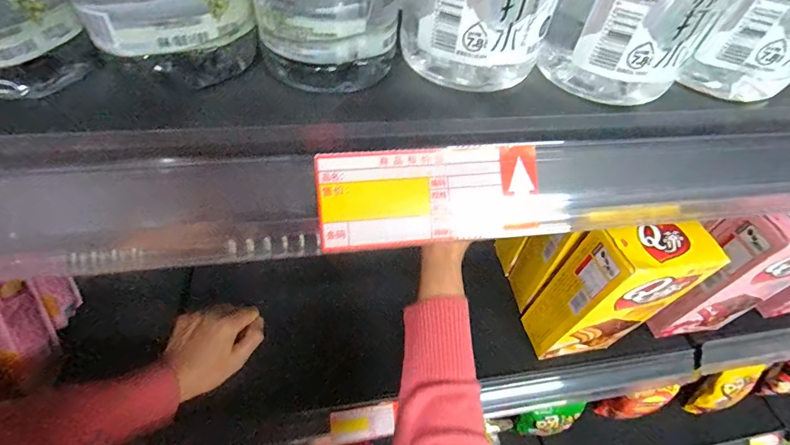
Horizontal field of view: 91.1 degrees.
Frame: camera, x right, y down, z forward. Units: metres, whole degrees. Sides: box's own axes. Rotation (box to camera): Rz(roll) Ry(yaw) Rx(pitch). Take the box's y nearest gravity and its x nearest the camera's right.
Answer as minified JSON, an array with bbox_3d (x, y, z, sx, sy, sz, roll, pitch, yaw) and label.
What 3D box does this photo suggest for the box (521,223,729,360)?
[{"bbox_3d":[0.245,0.085,0.445,0.113,0.214,0.064,-2,50,-7],"label":"box"}]

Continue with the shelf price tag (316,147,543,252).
[{"bbox_3d":[0.016,-0.010,0.160,0.091,0.004,0.037,-5,93,-9],"label":"shelf price tag"}]

